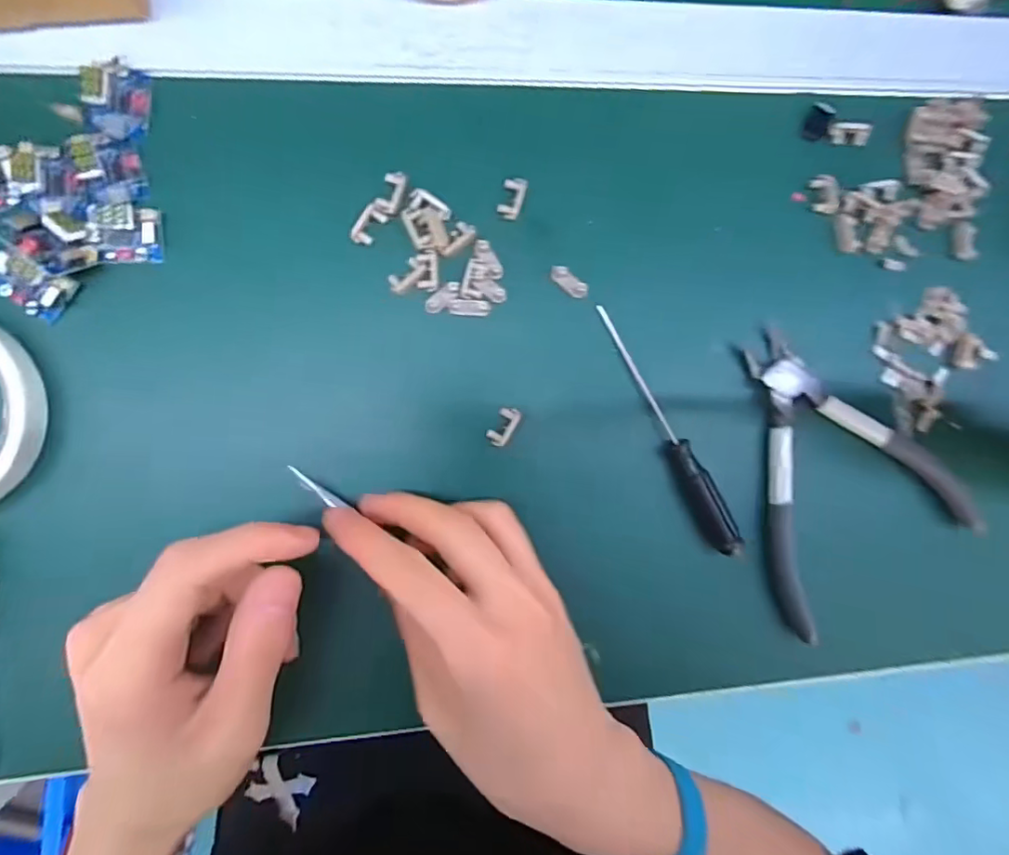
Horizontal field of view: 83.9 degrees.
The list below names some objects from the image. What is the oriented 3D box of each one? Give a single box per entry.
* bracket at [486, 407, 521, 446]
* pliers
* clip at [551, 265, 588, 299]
[{"bbox_3d":[0.000,-0.001,0.263,0.010,0.004,0.019,31,87,-7],"label":"bracket"},{"bbox_3d":[0.157,0.021,0.281,0.109,0.015,0.135,-35,95,-8],"label":"pliers"},{"bbox_3d":[0.031,-0.069,0.268,0.020,0.008,0.006,35,84,-7],"label":"clip"}]

